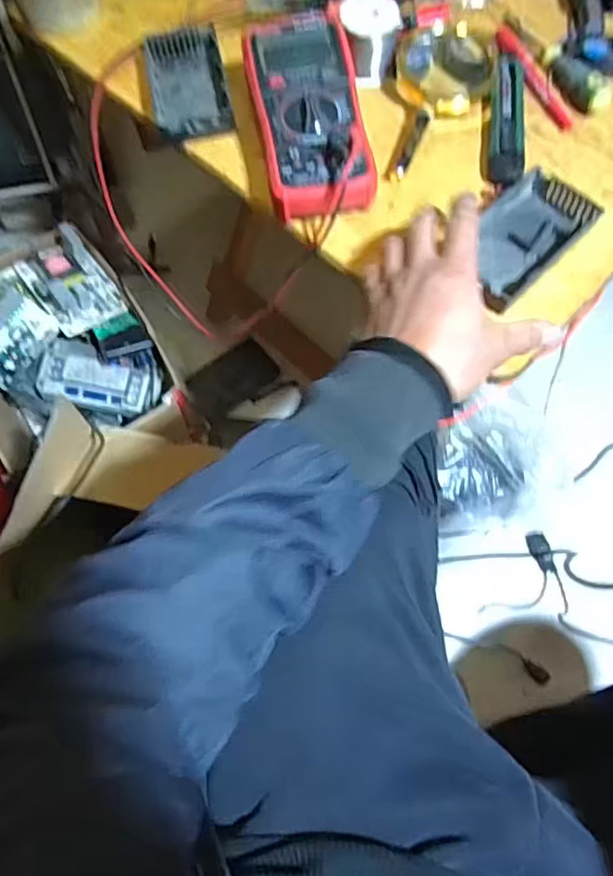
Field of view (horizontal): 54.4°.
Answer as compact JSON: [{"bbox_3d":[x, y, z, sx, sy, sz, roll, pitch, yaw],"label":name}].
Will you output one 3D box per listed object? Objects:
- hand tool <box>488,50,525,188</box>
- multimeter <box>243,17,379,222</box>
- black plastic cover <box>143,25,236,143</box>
[{"bbox_3d":[0.177,-0.279,0.526,0.027,0.016,0.154,7,67,4],"label":"hand tool"},{"bbox_3d":[0.002,-0.268,0.507,0.089,0.054,0.198,-9,67,-3],"label":"multimeter"},{"bbox_3d":[-0.110,-0.331,0.559,0.069,0.023,0.123,-11,67,-3],"label":"black plastic cover"}]

